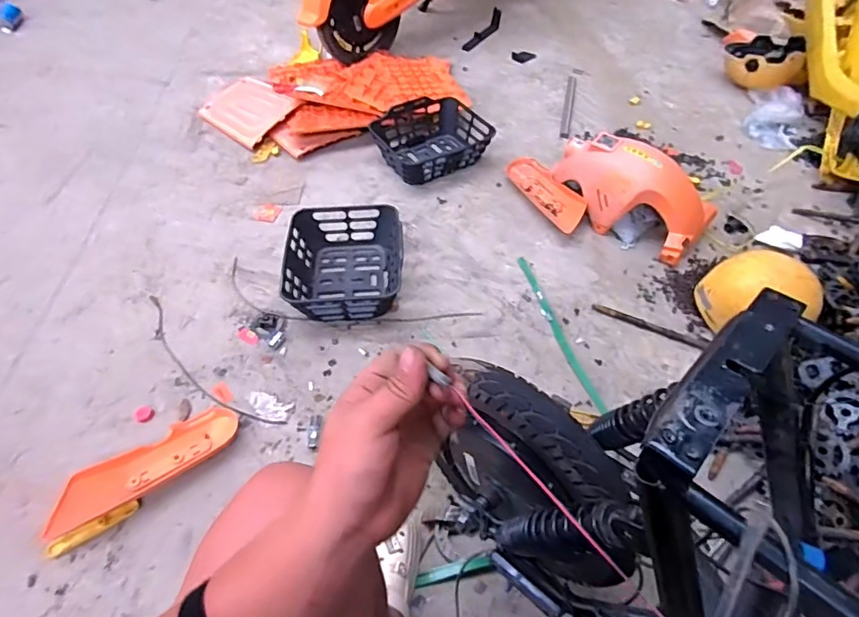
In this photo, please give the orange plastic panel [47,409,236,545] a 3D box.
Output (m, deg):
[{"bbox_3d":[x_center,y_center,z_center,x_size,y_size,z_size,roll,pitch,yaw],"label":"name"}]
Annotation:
[{"bbox_3d":[-0.546,0.302,0.996,0.345,0.035,0.105,-29,57,-21],"label":"orange plastic panel"}]

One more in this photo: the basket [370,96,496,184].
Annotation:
[{"bbox_3d":[0.006,-0.541,1.644,0.349,0.107,0.294,-28,56,-21],"label":"basket"}]

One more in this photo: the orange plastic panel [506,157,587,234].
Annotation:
[{"bbox_3d":[0.351,-0.353,1.521,0.099,0.069,0.357,-19,54,-15],"label":"orange plastic panel"}]

